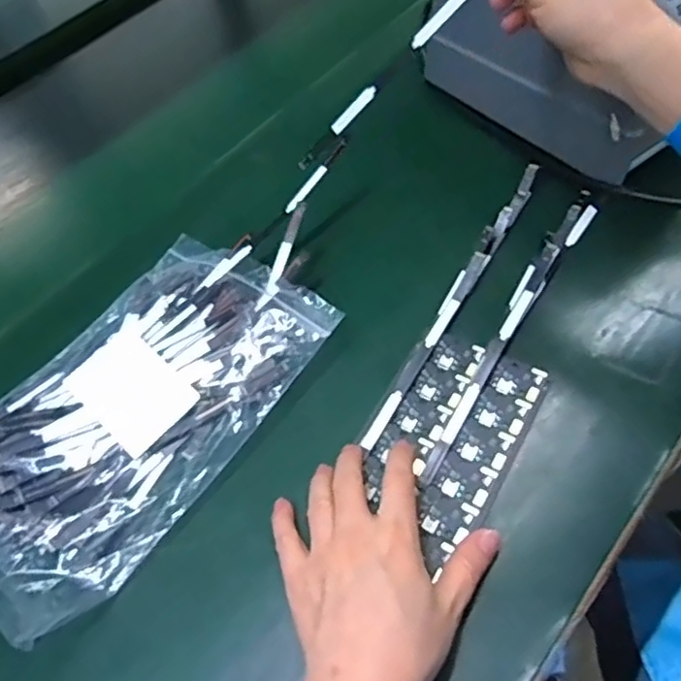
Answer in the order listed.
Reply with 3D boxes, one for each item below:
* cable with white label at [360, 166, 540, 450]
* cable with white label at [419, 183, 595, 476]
[{"bbox_3d":[0.073,-0.029,0.383,0.011,0.012,0.225,22,61,24],"label":"cable with white label"},{"bbox_3d":[0.103,-0.015,0.369,0.016,0.009,0.228,25,62,26],"label":"cable with white label"}]

